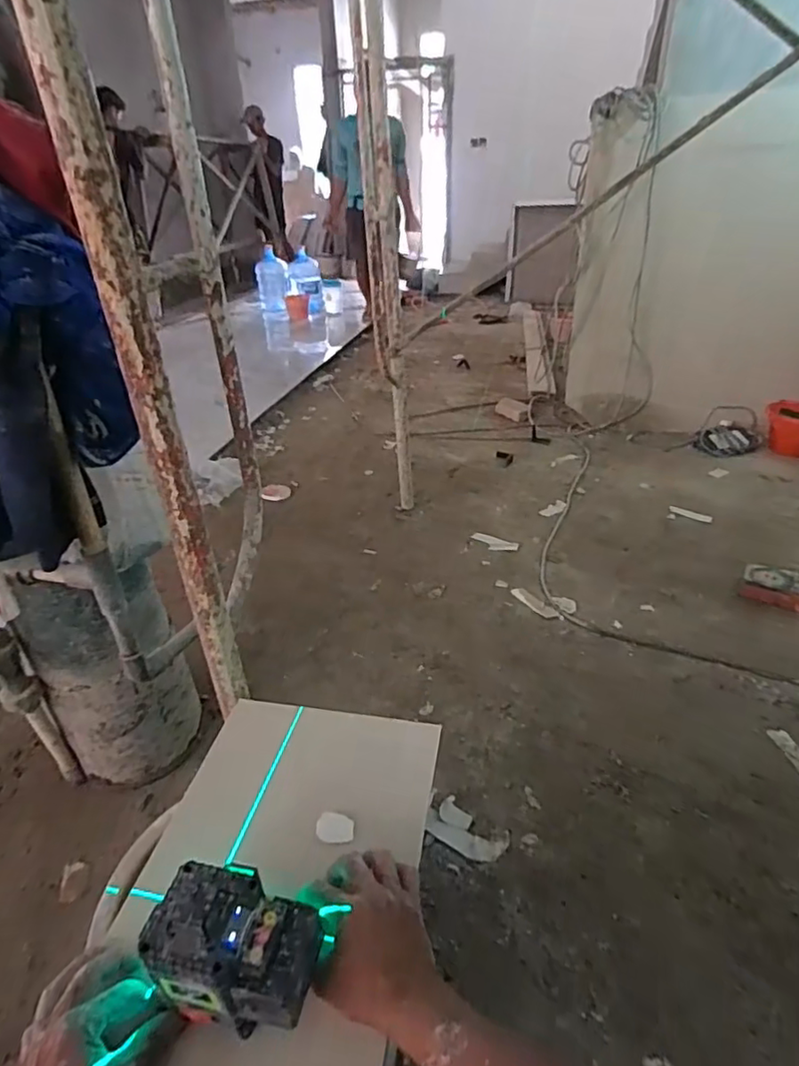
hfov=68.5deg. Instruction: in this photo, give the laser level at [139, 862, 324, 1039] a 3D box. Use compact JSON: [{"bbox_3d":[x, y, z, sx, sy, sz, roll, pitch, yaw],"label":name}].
[{"bbox_3d":[-0.132,0.333,0.480,0.120,0.101,0.085,4,34,15],"label":"laser level"}]

